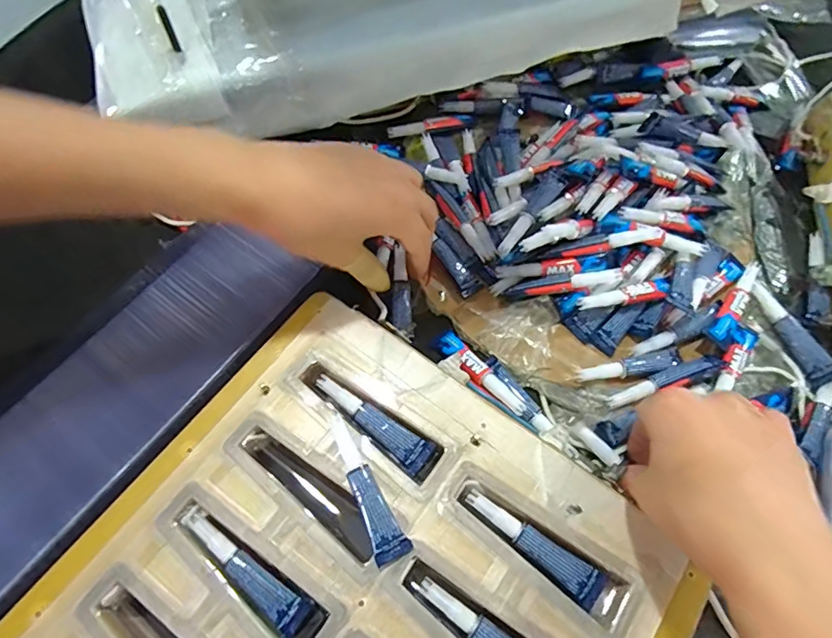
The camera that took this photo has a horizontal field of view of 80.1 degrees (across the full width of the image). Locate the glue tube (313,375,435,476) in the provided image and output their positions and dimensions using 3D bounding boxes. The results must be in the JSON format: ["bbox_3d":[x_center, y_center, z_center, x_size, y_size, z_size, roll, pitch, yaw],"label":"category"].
[{"bbox_3d":[-0.028,0.061,0.289,0.079,0.008,0.020,30,68,14],"label":"glue tube"}]

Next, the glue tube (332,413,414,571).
[{"bbox_3d":[-0.027,0.090,0.264,0.017,0.014,0.077,-25,67,-11],"label":"glue tube"}]

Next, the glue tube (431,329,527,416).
[{"bbox_3d":[0.041,0.034,0.325,0.018,0.014,0.075,-42,64,-12],"label":"glue tube"}]

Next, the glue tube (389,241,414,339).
[{"bbox_3d":[-0.011,-0.020,0.355,0.015,0.012,0.074,-3,63,-1],"label":"glue tube"}]

